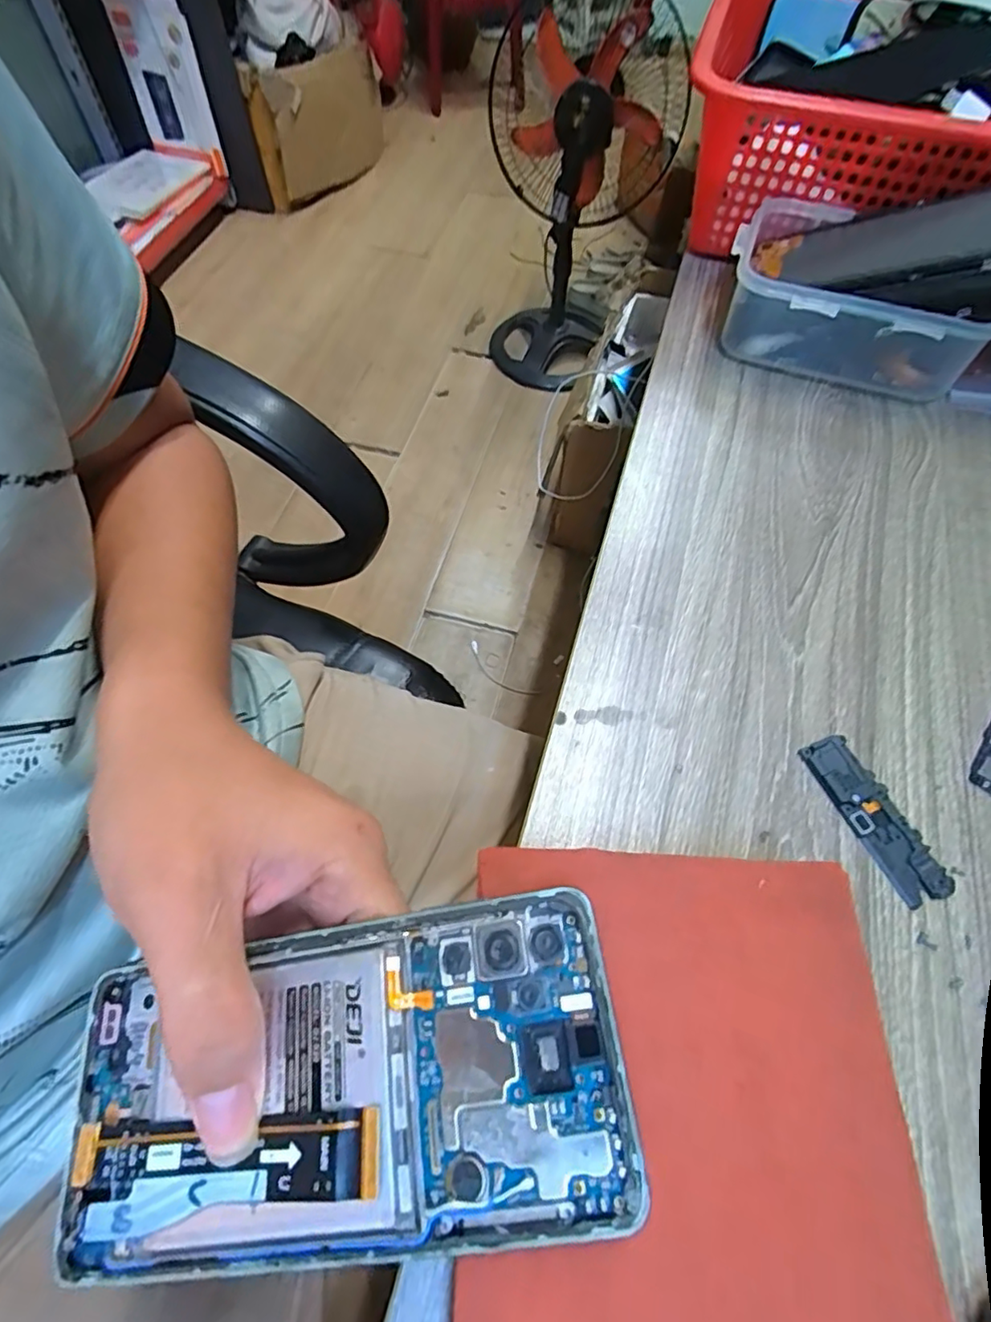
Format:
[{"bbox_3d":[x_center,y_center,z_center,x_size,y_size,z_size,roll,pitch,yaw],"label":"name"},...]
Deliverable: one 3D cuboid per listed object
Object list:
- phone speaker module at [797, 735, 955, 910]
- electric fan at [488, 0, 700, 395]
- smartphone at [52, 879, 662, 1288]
[{"bbox_3d":[0.147,0.060,0.225,0.022,0.005,0.065,-23,65,-12],"label":"phone speaker module"},{"bbox_3d":[0.166,-0.918,1.218,0.350,0.581,0.286,9,62,4],"label":"electric fan"},{"bbox_3d":[-0.044,0.115,0.157,0.157,0.008,0.073,-16,63,6],"label":"smartphone"}]

